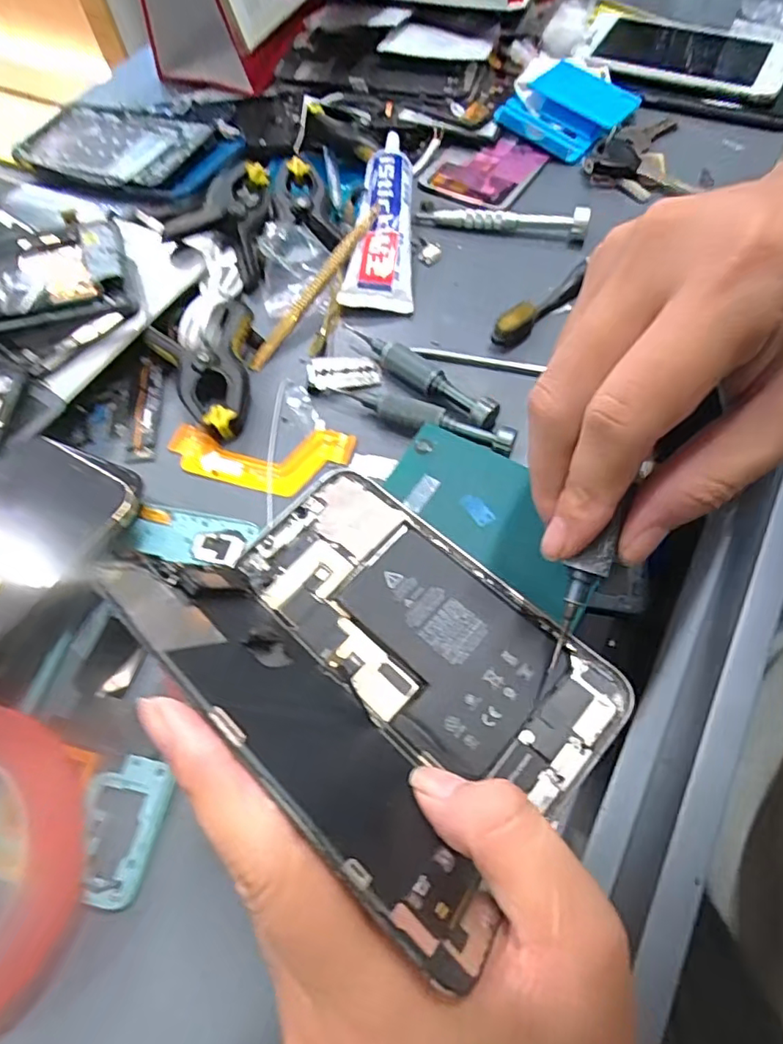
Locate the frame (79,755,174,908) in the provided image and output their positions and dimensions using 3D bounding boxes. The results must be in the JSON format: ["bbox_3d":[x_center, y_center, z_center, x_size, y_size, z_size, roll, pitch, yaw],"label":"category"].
[{"bbox_3d":[-0.105,0.117,0.220,0.032,0.004,0.050,7,62,8],"label":"frame"}]

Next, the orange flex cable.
[{"bbox_3d":[-0.071,-0.034,0.303,0.097,0.005,0.039,1,61,5],"label":"orange flex cable"}]

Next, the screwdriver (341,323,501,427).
[{"bbox_3d":[0.013,-0.086,0.315,0.017,0.017,0.105,-40,66,-17],"label":"screwdriver"}]

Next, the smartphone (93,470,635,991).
[{"bbox_3d":[-0.002,0.042,0.202,0.156,0.069,0.112,39,68,17],"label":"smartphone"}]

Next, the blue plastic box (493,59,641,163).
[{"bbox_3d":[0.134,-0.309,0.425,0.076,0.023,0.089,31,68,19],"label":"blue plastic box"}]

